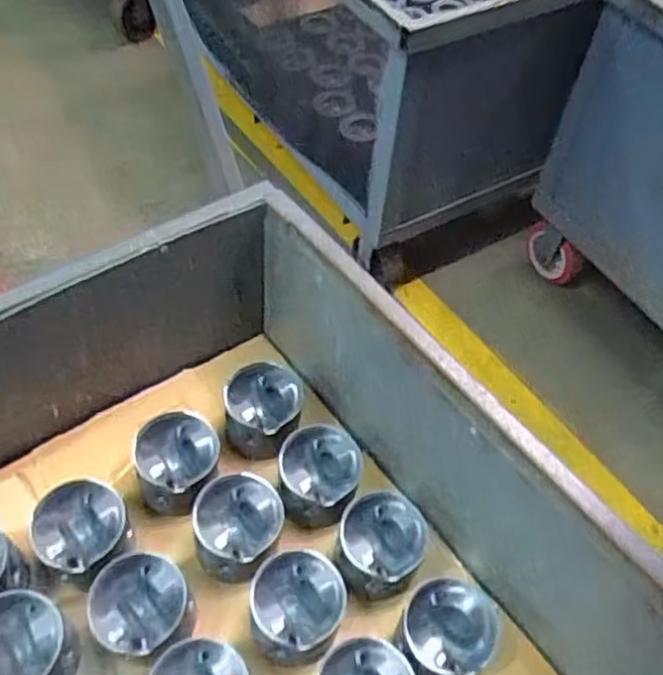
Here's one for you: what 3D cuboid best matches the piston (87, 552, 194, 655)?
[{"bbox_3d":[-0.181,0.261,0.663,0.090,0.062,0.086,-3,55,-7],"label":"piston"}]

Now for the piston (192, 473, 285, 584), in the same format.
[{"bbox_3d":[-0.096,0.197,0.719,0.086,0.067,0.093,2,54,-3],"label":"piston"}]

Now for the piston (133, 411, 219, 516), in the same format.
[{"bbox_3d":[-0.167,0.145,0.766,0.089,0.095,0.096,0,54,-4],"label":"piston"}]

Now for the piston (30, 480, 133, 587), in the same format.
[{"bbox_3d":[-0.248,0.195,0.693,0.084,0.067,0.086,-21,59,-19],"label":"piston"}]

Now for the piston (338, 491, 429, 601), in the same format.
[{"bbox_3d":[0.052,0.219,0.729,0.088,0.071,0.089,2,54,-3],"label":"piston"}]

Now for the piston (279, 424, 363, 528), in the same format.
[{"bbox_3d":[-0.018,0.152,0.768,0.100,0.058,0.095,1,54,-4],"label":"piston"}]

